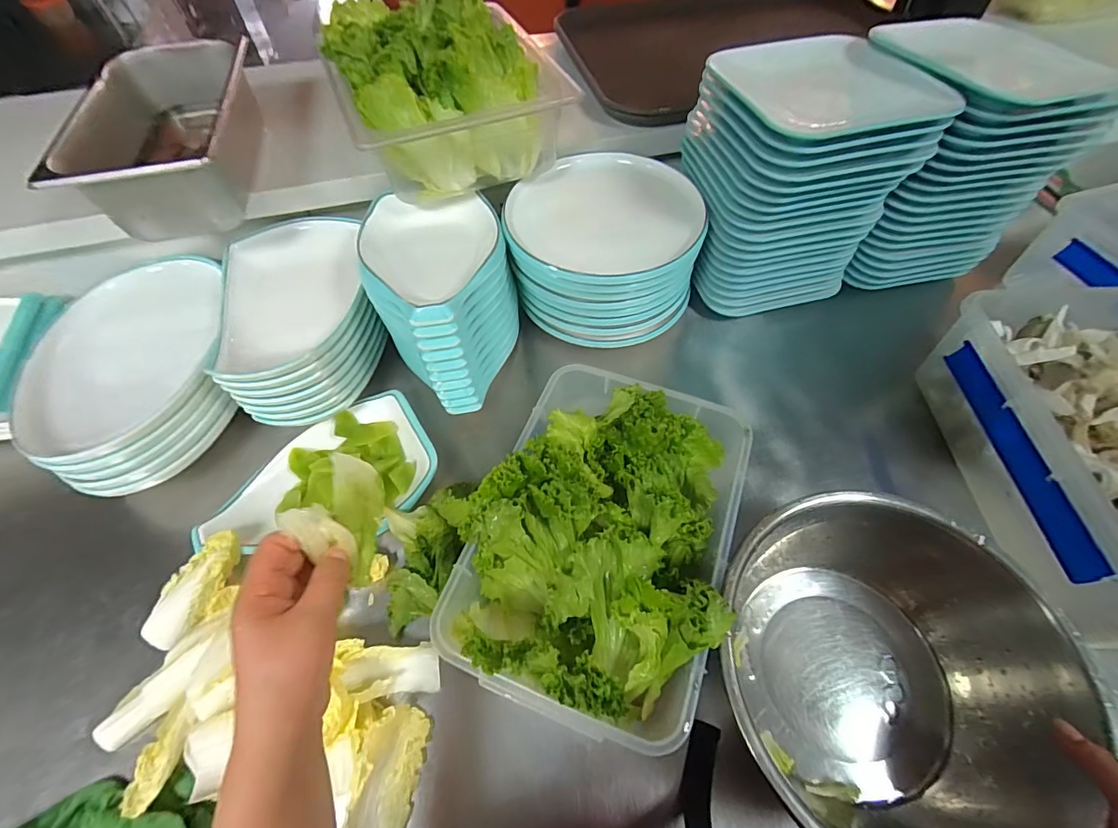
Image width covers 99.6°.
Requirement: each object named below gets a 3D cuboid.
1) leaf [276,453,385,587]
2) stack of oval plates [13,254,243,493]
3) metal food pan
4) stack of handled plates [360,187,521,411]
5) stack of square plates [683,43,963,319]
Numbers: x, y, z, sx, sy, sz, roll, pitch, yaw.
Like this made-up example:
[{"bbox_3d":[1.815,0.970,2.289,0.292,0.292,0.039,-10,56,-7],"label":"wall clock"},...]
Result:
[{"bbox_3d":[-0.151,0.063,0.327,0.042,0.051,0.092,-1,57,1],"label":"leaf"},{"bbox_3d":[-0.526,-0.063,0.597,0.212,0.077,0.328,-25,60,-13],"label":"stack of oval plates"},{"bbox_3d":[-0.484,-0.356,0.610,0.175,0.100,0.346,-11,58,-5],"label":"metal food pan"},{"bbox_3d":[-0.141,-0.149,0.601,0.177,0.161,0.260,-11,58,-4],"label":"stack of handled plates"},{"bbox_3d":[0.302,-0.296,0.637,0.237,0.272,0.192,-12,57,-6],"label":"stack of square plates"}]

